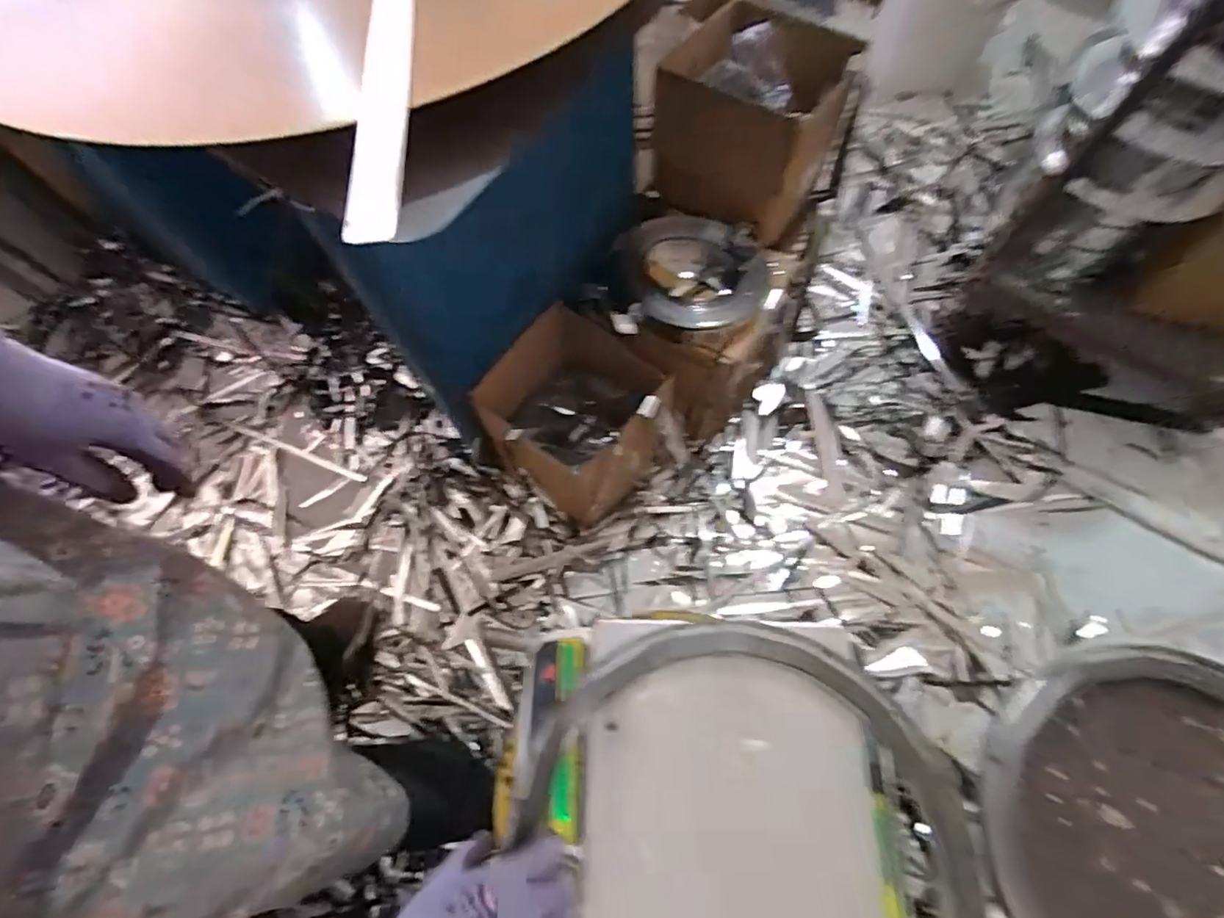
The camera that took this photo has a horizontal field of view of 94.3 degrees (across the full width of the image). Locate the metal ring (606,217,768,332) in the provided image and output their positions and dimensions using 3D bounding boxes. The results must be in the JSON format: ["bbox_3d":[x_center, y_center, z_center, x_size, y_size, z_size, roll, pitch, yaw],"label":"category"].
[{"bbox_3d":[0.127,-0.306,0.928,0.249,0.067,0.222,-5,66,1],"label":"metal ring"}]

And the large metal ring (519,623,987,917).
[{"bbox_3d":[0.109,0.319,0.444,0.345,0.030,0.360,-1,66,1],"label":"large metal ring"}]

